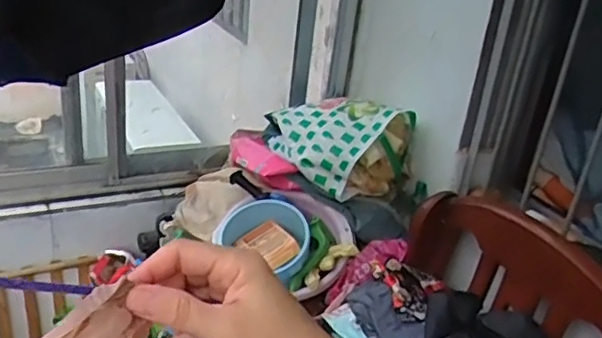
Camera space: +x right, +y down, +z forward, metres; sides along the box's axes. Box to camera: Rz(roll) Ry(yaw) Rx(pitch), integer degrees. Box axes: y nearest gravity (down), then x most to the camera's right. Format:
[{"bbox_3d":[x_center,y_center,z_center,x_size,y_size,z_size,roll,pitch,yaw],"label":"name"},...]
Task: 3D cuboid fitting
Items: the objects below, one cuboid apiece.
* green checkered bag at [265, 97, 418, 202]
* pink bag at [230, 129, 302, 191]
[{"bbox_3d":[0.083,-0.081,1.567,0.376,0.193,0.197,20,28,25],"label":"green checkered bag"},{"bbox_3d":[-0.115,-0.010,1.621,0.100,0.093,0.275,-9,30,-32],"label":"pink bag"}]

